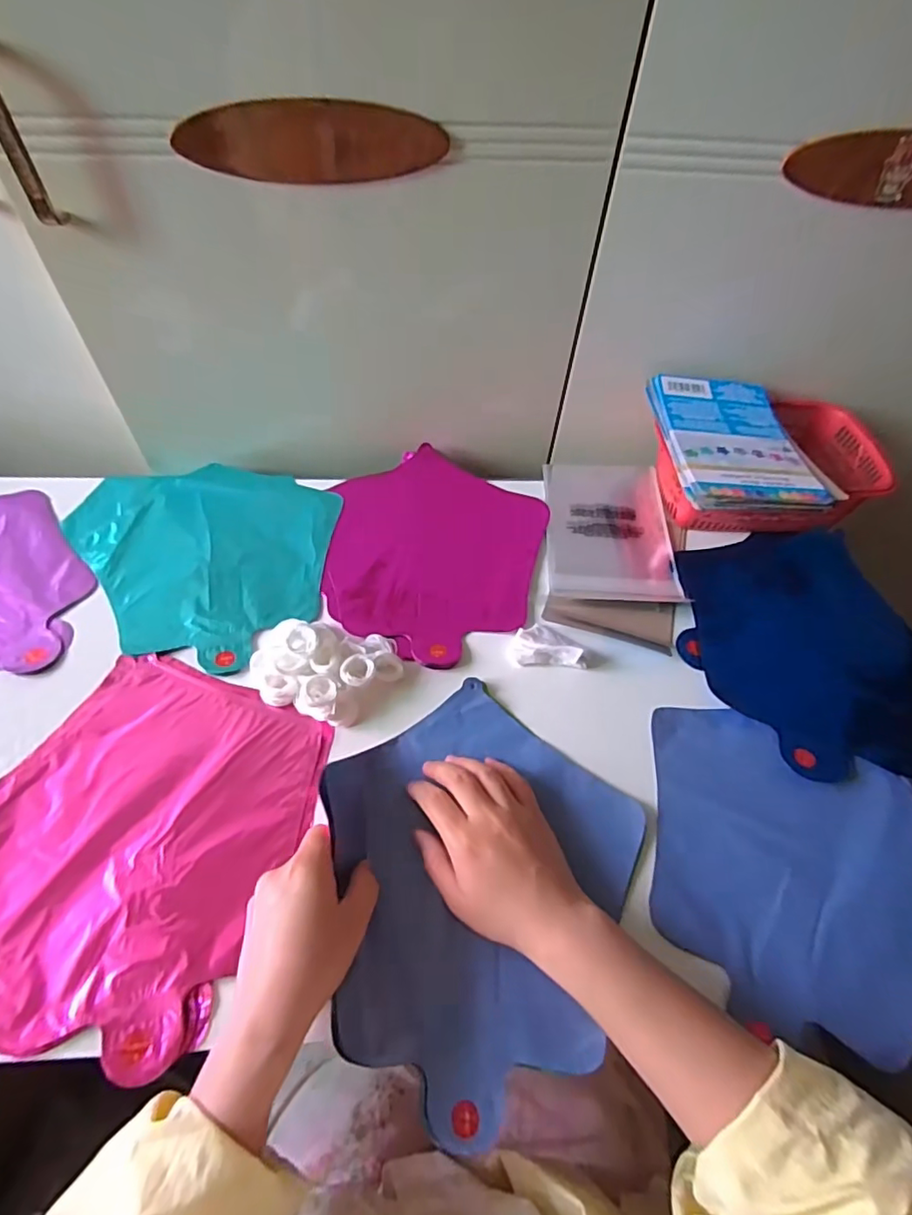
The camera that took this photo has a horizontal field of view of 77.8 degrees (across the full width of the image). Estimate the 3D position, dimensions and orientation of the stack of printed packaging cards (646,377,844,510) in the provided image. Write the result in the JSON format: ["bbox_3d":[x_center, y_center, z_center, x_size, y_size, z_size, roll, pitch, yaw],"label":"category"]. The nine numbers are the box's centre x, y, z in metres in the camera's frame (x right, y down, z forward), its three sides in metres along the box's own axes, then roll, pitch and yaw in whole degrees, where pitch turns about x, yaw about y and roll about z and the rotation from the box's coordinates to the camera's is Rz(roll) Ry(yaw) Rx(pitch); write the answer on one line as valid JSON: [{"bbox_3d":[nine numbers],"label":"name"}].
[{"bbox_3d":[0.255,-0.155,0.517,0.124,0.018,0.188,-1,54,-5],"label":"stack of printed packaging cards"}]

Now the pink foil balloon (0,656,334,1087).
[{"bbox_3d":[-0.216,0.150,0.385,0.204,0.004,0.225,19,55,10],"label":"pink foil balloon"}]

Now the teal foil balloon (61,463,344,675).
[{"bbox_3d":[-0.247,-0.054,0.532,0.253,0.004,0.226,10,54,4],"label":"teal foil balloon"}]

